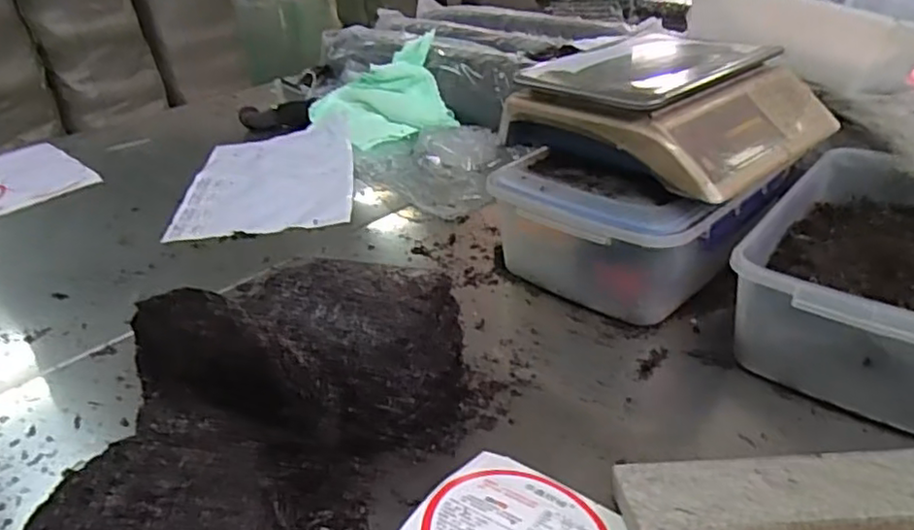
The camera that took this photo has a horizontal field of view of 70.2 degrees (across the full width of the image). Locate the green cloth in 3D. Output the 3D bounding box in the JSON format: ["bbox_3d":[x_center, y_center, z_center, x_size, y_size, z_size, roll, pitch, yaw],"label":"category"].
[{"bbox_3d":[-0.178,-0.383,1.463,0.311,0.144,0.296,-8,31,-7],"label":"green cloth"}]

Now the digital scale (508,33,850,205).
[{"bbox_3d":[0.297,-0.225,0.891,0.328,0.094,0.330,-26,38,-33],"label":"digital scale"}]

